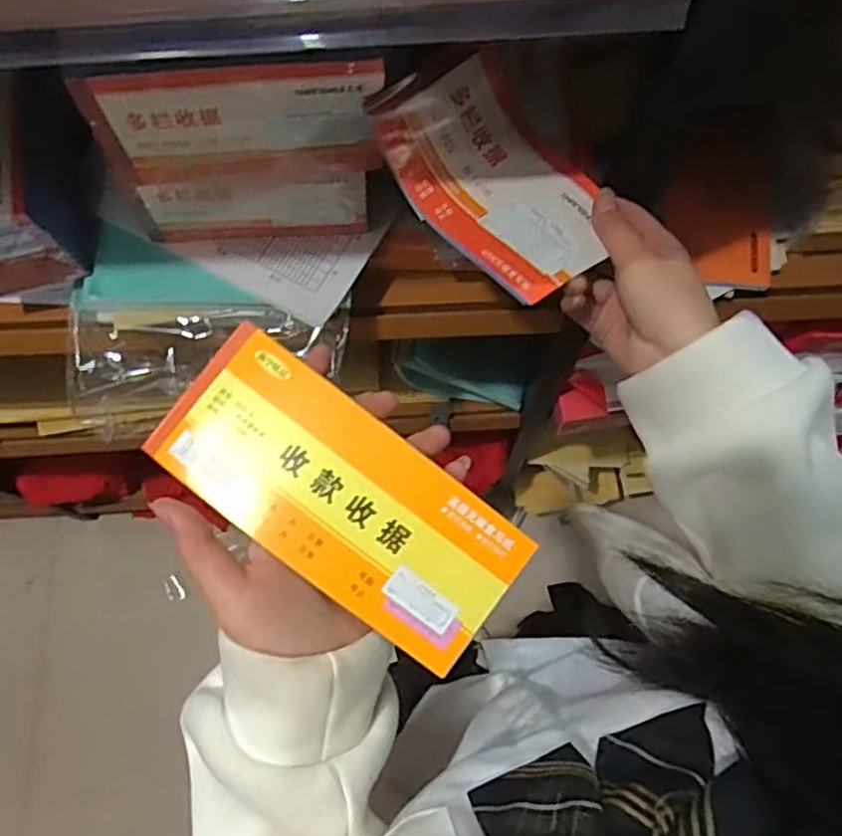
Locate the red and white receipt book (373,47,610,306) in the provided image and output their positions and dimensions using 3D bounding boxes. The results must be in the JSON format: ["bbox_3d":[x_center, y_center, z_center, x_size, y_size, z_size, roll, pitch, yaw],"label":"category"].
[{"bbox_3d":[0.050,-0.144,0.405,0.091,0.032,0.147,-38,76,-10],"label":"red and white receipt book"}]

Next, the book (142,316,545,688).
[{"bbox_3d":[-0.035,0.036,0.302,0.169,0.014,0.073,38,77,0],"label":"book"}]

